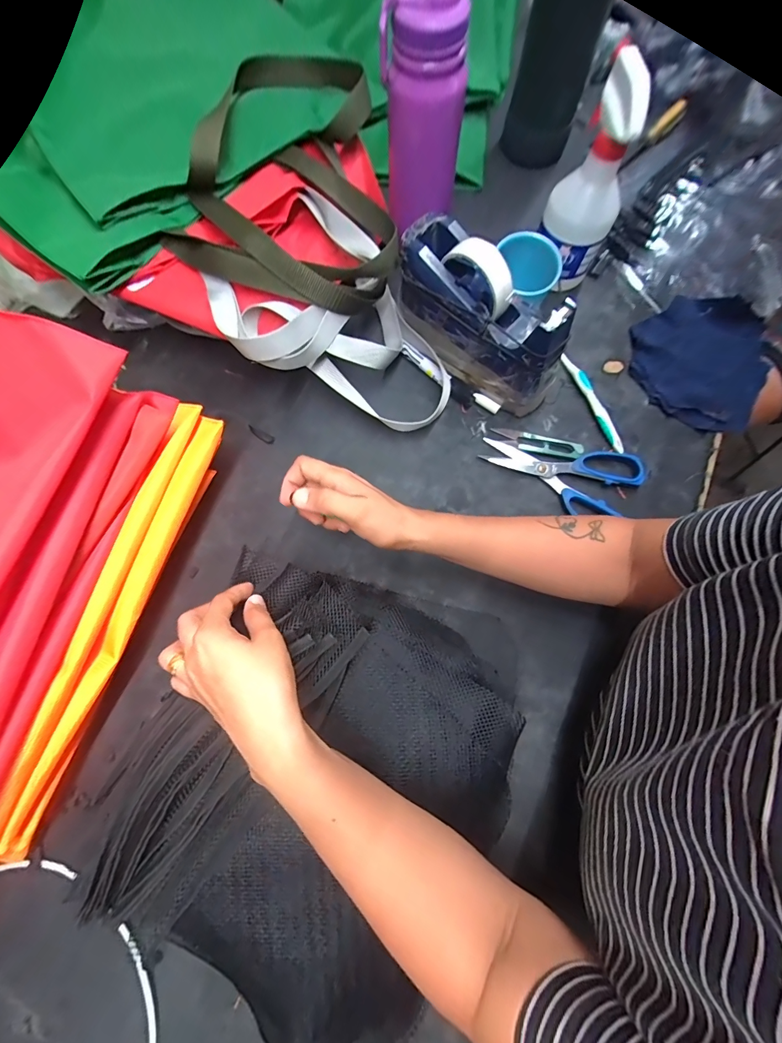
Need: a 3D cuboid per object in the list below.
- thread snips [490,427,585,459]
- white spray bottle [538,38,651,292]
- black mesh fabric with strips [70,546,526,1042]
[{"bbox_3d":[0.168,-0.092,0.434,0.100,0.013,0.024,15,75,4],"label":"thread snips"},{"bbox_3d":[0.219,-0.361,0.406,0.072,0.181,0.092,29,76,8],"label":"white spray bottle"},{"bbox_3d":[-0.059,0.218,0.313,0.294,0.088,0.329,32,77,9],"label":"black mesh fabric with strips"}]

